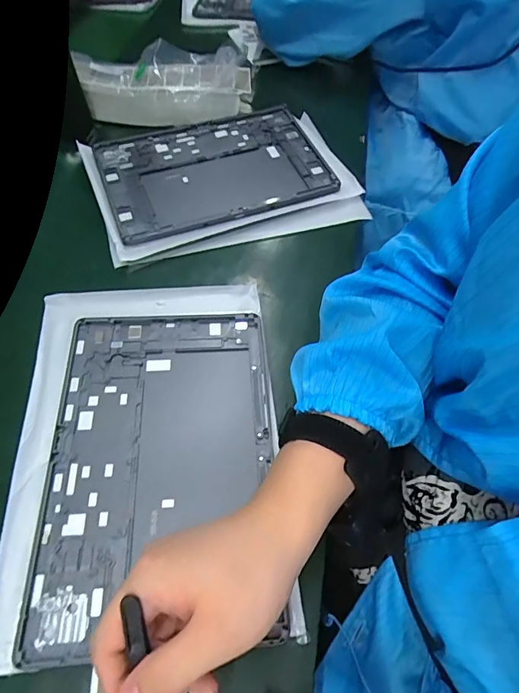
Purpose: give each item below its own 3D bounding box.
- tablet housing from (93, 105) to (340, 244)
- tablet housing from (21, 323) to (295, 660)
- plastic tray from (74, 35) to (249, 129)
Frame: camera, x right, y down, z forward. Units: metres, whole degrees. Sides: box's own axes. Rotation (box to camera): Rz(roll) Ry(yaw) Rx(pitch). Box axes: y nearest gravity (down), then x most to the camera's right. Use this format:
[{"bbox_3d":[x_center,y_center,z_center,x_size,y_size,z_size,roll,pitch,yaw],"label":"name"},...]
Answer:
[{"bbox_3d":[-0.054,-0.217,0.511,0.256,0.009,0.181,-17,61,-13],"label":"tablet housing"},{"bbox_3d":[-0.075,0.080,0.330,0.164,0.007,0.250,-2,59,-5],"label":"tablet housing"},{"bbox_3d":[-0.125,-0.346,0.558,0.227,0.049,0.096,-2,59,-4],"label":"plastic tray"}]

